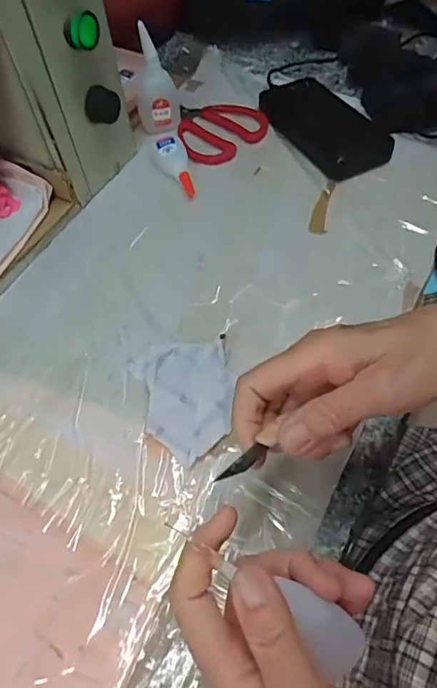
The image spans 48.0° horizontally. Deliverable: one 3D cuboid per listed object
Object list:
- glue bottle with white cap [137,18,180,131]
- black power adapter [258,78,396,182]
[{"bbox_3d":[-0.067,-0.279,0.517,0.044,0.096,0.032,-11,57,-3],"label":"glue bottle with white cap"},{"bbox_3d":[0.110,-0.235,0.522,0.077,0.024,0.158,-29,60,-14],"label":"black power adapter"}]

